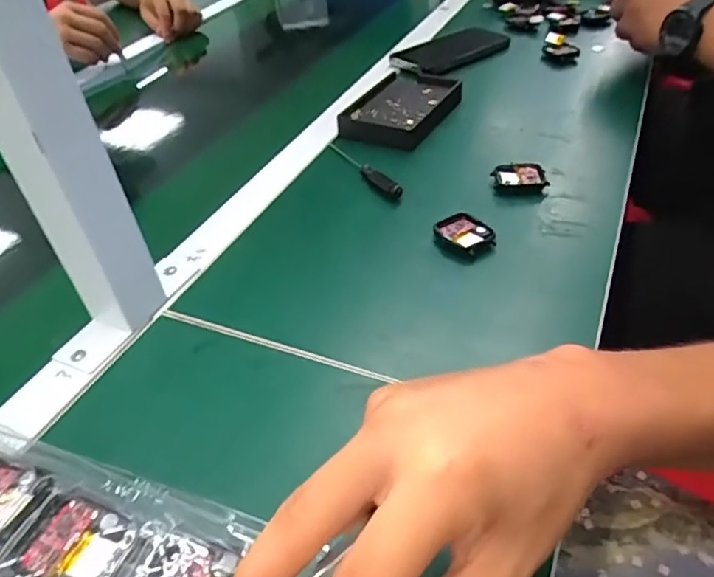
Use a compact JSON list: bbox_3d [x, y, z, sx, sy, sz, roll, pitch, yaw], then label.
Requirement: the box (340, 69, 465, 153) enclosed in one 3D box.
[{"bbox_3d":[0.052,-0.203,0.627,0.096,0.021,0.158,17,46,25],"label":"box"}]

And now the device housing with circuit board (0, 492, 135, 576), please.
[{"bbox_3d":[-0.115,0.106,0.230,0.044,0.009,0.039,15,45,23],"label":"device housing with circuit board"}]

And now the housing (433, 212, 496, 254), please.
[{"bbox_3d":[0.087,-0.046,0.453,0.032,0.009,0.043,-31,46,-25],"label":"housing"}]

